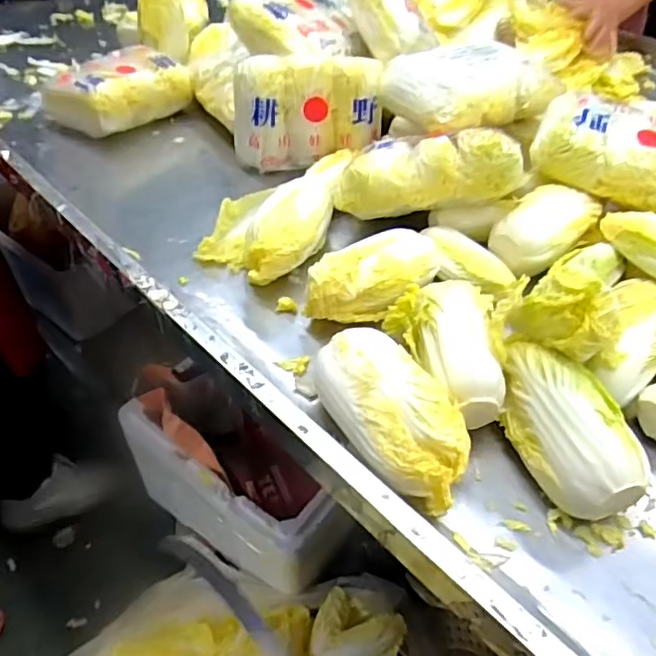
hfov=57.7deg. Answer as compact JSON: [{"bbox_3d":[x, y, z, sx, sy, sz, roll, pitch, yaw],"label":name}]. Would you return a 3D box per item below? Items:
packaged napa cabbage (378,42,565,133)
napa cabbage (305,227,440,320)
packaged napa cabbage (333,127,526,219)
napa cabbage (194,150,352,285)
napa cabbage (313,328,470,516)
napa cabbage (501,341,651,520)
[{"bbox_3d":[0.171,-0.285,0.726,0.180,0.079,0.136,-22,49,-23],"label":"packaged napa cabbage"},{"bbox_3d":[0.045,-0.043,0.582,0.143,0.068,0.062,-25,51,-26],"label":"napa cabbage"},{"bbox_3d":[0.107,-0.174,0.647,0.198,0.065,0.089,-5,42,14],"label":"packaged napa cabbage"},{"bbox_3d":[-0.048,-0.136,0.678,0.117,0.068,0.236,19,46,16],"label":"napa cabbage"},{"bbox_3d":[0.048,0.069,0.460,0.072,0.074,0.149,-23,50,-24],"label":"napa cabbage"},{"bbox_3d":[0.181,0.077,0.460,0.066,0.072,0.140,-14,47,-17],"label":"napa cabbage"}]

